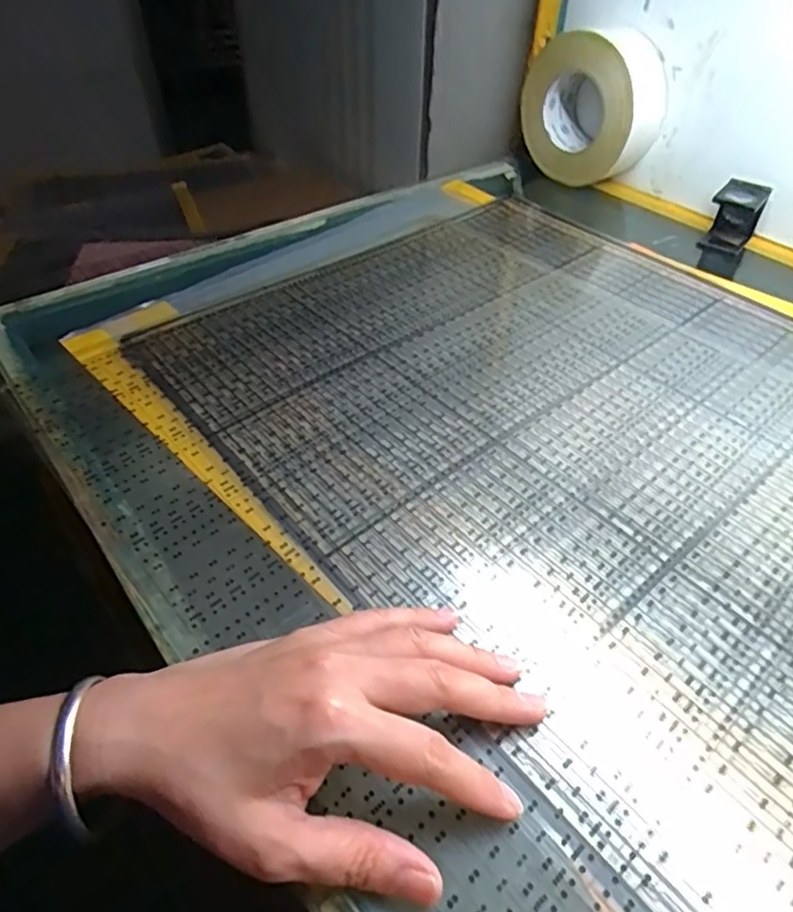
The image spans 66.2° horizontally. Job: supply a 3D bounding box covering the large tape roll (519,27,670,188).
[{"bbox_3d":[0.203,-0.366,0.648,0.062,0.134,0.145,-32,53,-29],"label":"large tape roll"}]

